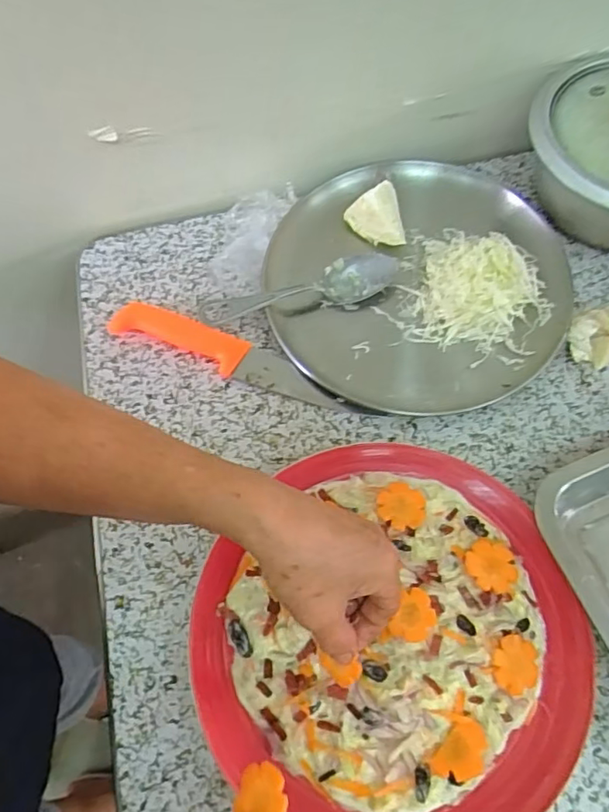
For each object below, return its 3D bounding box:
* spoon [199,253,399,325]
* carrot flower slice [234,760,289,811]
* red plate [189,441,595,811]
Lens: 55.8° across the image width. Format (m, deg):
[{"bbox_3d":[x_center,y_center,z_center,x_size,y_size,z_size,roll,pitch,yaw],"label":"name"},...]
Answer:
[{"bbox_3d":[-0.003,-0.105,0.529,0.184,0.018,0.039,-16,65,-7],"label":"spoon"},{"bbox_3d":[-0.023,0.206,0.306,0.028,0.004,0.028,-6,47,18],"label":"carrot flower slice"},{"bbox_3d":[0.054,0.153,0.394,0.250,0.035,0.253,0,64,1],"label":"red plate"}]

